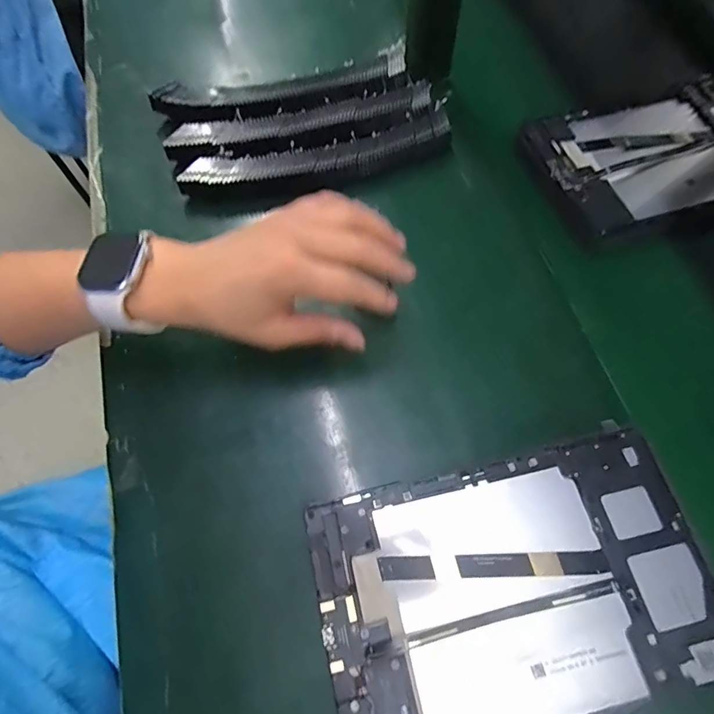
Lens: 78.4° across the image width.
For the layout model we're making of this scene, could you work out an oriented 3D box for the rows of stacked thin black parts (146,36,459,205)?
[{"bbox_3d":[-0.052,-0.233,0.455,0.281,0.042,0.163,-17,67,-6],"label":"rows of stacked thin black parts"}]

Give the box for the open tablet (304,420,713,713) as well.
[{"bbox_3d":[0.097,0.141,0.272,0.235,0.009,0.148,-13,67,-5],"label":"open tablet"}]

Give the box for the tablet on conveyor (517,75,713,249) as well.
[{"bbox_3d":[0.295,-0.194,0.434,0.242,0.033,0.147,-17,67,-6],"label":"tablet on conveyor"}]

